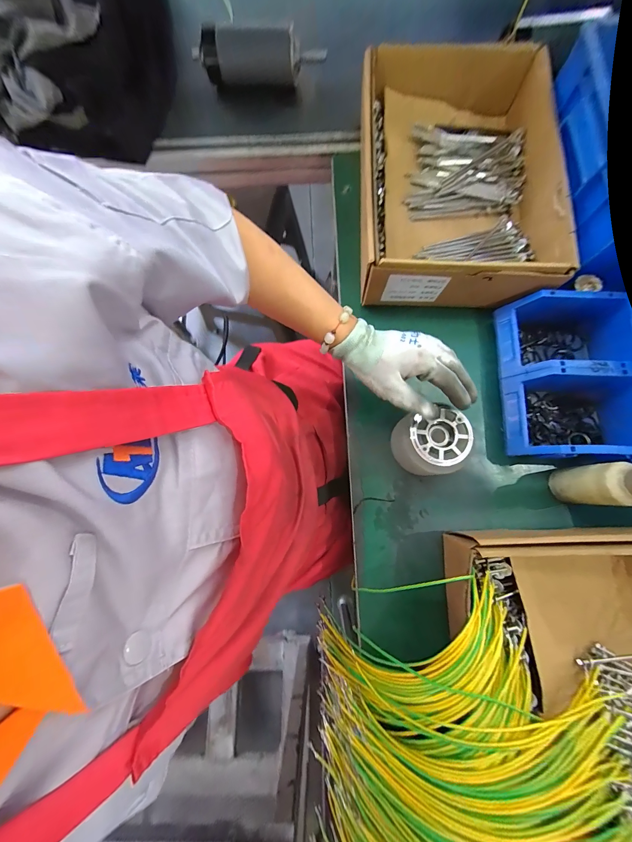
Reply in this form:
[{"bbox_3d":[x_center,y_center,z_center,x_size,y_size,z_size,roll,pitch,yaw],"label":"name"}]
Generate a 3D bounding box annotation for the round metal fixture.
[{"bbox_3d":[0.147,0.028,0.396,0.076,0.068,0.078,0,78,0],"label":"round metal fixture"}]

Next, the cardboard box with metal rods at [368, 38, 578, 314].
[{"bbox_3d":[0.202,-0.363,0.464,0.265,0.093,0.366,2,78,1],"label":"cardboard box with metal rods"}]

